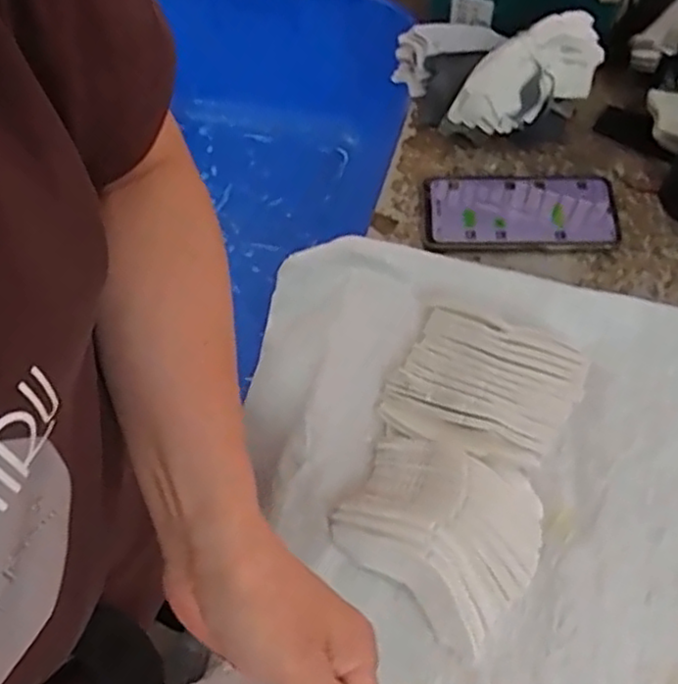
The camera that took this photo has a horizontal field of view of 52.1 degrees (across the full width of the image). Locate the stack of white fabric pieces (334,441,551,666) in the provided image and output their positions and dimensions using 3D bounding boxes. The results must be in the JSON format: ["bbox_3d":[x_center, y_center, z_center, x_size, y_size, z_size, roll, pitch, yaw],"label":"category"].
[{"bbox_3d":[0.071,0.120,0.463,0.124,0.034,0.113,36,69,21],"label":"stack of white fabric pieces"}]

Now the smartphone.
[{"bbox_3d":[0.154,-0.111,0.595,0.160,0.014,0.077,0,61,4],"label":"smartphone"}]

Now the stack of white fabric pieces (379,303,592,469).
[{"bbox_3d":[0.104,0.031,0.498,0.125,0.024,0.107,22,65,15],"label":"stack of white fabric pieces"}]

